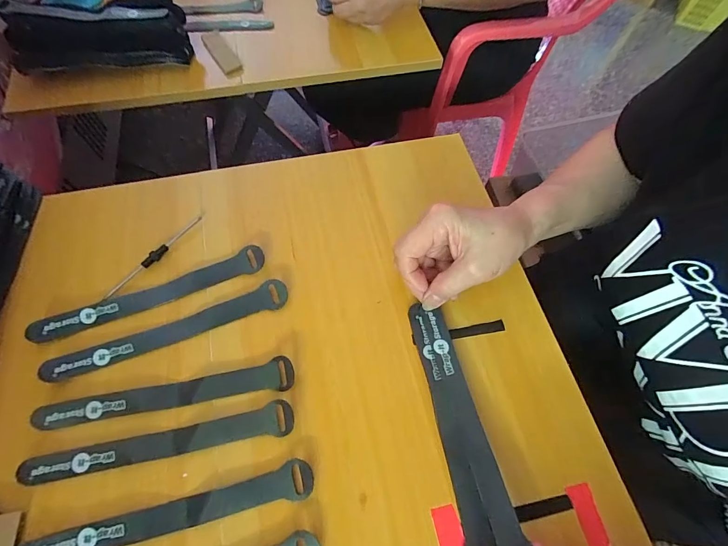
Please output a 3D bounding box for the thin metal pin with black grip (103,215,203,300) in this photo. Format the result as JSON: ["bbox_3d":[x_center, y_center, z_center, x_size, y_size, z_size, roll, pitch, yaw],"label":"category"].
[{"bbox_3d":[-0.194,-0.016,0.338,0.007,0.007,0.108,35,68,13],"label":"thin metal pin with black grip"}]

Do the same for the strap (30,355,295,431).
[{"bbox_3d":[-0.154,0.094,0.286,0.192,0.007,0.024,-7,65,-7],"label":"strap"}]

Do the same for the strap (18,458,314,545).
[{"bbox_3d":[-0.134,0.167,0.253,0.195,0.006,0.024,-10,66,-8],"label":"strap"}]

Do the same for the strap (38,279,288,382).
[{"bbox_3d":[-0.161,0.048,0.306,0.195,0.008,0.023,-20,67,-12],"label":"strap"}]

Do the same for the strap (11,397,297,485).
[{"bbox_3d":[-0.151,0.129,0.270,0.193,0.005,0.023,-11,66,-8],"label":"strap"}]

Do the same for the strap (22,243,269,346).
[{"bbox_3d":[-0.186,0.016,0.321,0.195,0.008,0.023,-19,67,-12],"label":"strap"}]

